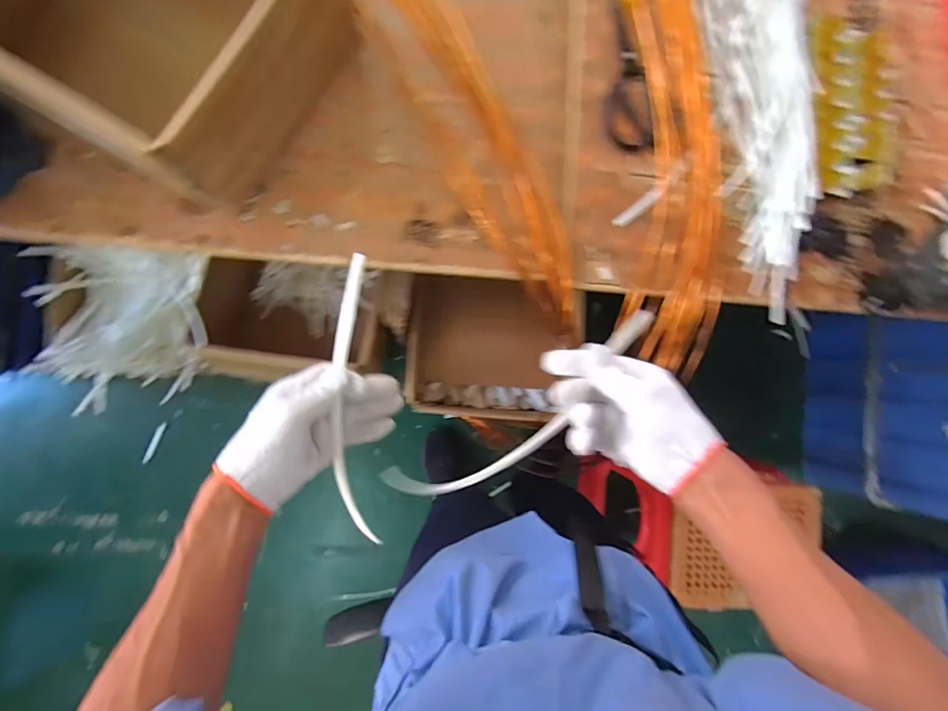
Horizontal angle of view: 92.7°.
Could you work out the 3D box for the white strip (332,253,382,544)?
[{"bbox_3d":[-0.125,0.060,0.475,0.035,0.055,0.319,0,102,-9],"label":"white strip"}]

